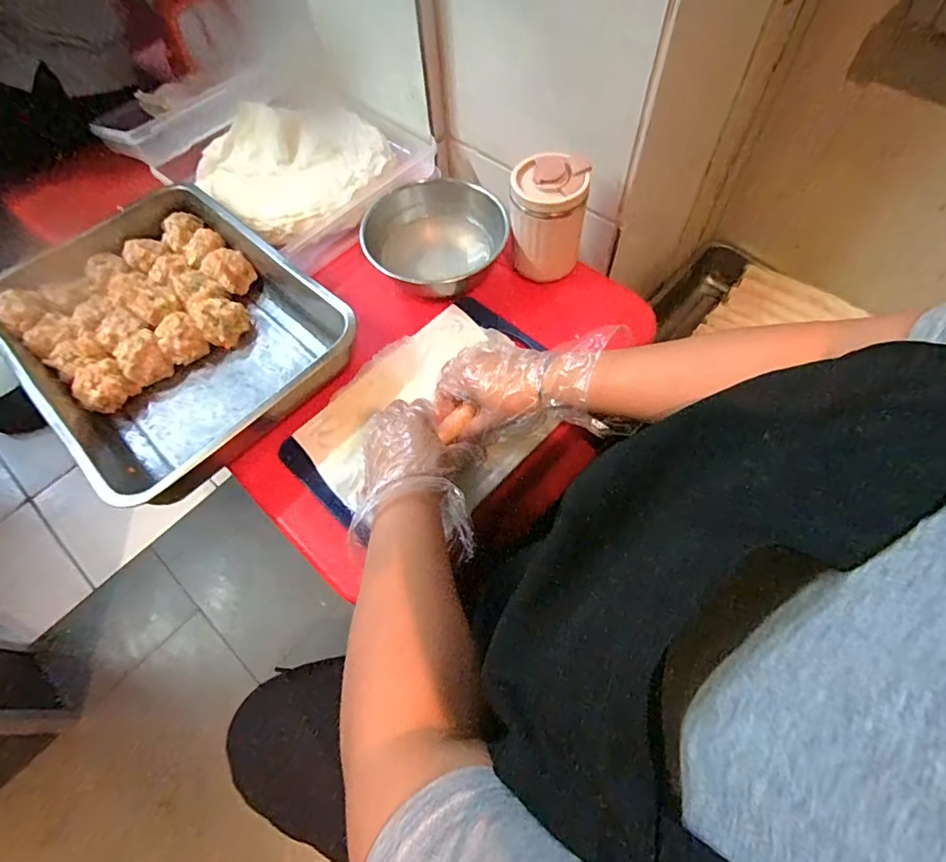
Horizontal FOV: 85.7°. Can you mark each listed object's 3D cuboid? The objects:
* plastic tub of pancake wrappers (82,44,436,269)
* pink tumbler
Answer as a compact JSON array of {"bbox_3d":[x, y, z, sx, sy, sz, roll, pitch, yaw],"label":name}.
[{"bbox_3d":[-0.263,-0.401,0.719,0.344,0.093,0.287,29,67,17],"label":"plastic tub of pancake wrappers"},{"bbox_3d":[0.086,-0.243,0.592,0.082,0.115,0.080,-1,62,2],"label":"pink tumbler"}]

